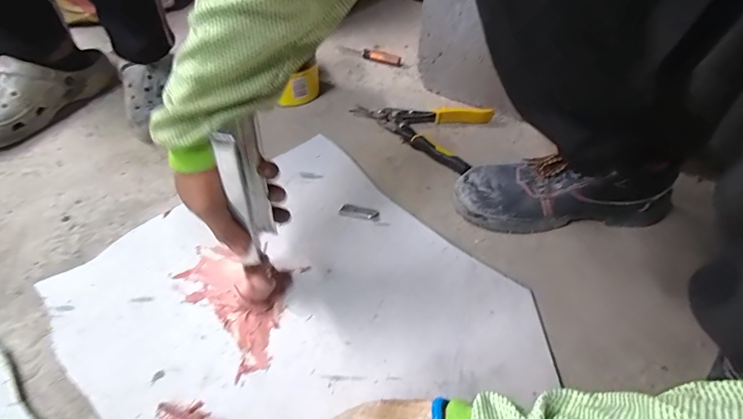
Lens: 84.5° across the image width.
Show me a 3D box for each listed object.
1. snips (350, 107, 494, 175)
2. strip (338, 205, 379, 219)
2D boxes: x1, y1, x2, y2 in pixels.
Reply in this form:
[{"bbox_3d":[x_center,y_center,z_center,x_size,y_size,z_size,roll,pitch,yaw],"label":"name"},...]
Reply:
[{"bbox_3d":[0.108,-0.152,0.703,0.227,0.029,0.161,35,54,28],"label":"snips"},{"bbox_3d":[-0.018,0.004,0.549,0.052,0.005,0.020,10,46,7],"label":"strip"}]

